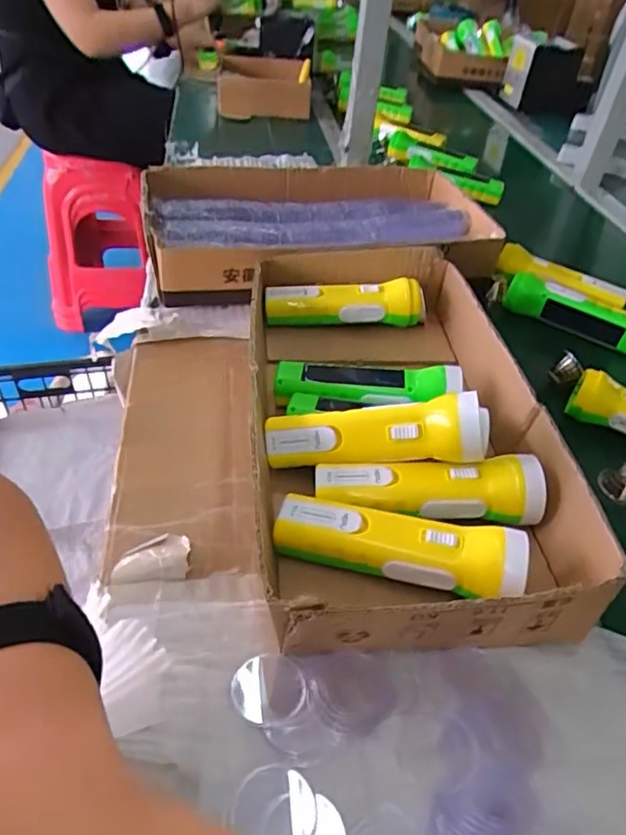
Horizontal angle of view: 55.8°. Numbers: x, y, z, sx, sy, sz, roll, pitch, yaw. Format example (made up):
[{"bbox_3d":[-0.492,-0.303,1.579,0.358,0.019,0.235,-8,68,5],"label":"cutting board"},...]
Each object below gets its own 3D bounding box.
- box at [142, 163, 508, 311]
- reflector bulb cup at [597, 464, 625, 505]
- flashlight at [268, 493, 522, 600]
[{"bbox_3d":[0.012,-0.237,0.725,0.403,0.087,0.238,-6,44,-14],"label":"box"},{"bbox_3d":[0.275,0.056,0.517,0.022,0.040,0.033,-3,61,-36],"label":"reflector bulb cup"},{"bbox_3d":[0.055,0.093,0.402,0.165,0.053,0.047,14,43,8],"label":"flashlight"}]

